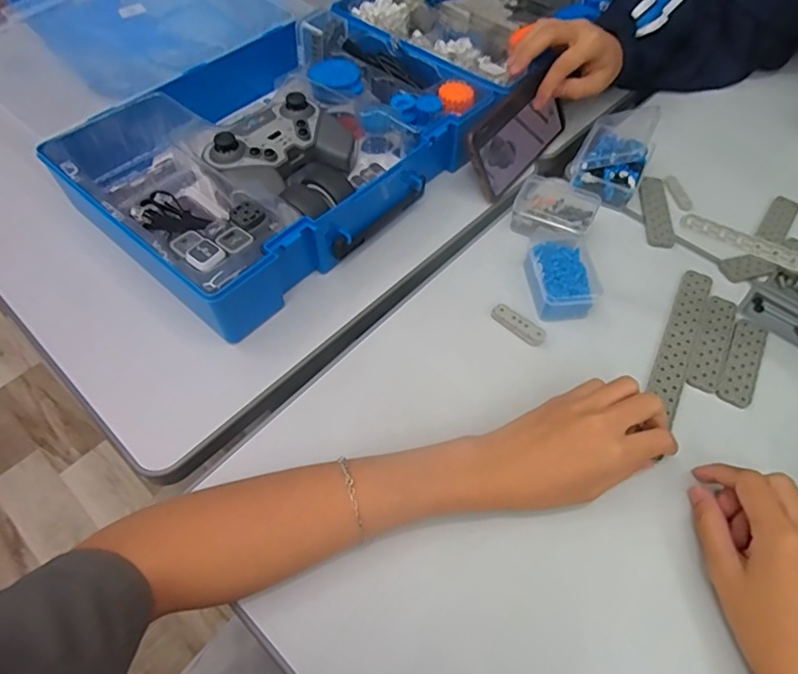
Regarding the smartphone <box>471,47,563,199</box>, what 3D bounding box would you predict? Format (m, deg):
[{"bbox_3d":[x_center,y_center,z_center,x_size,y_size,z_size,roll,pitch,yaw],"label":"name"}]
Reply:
[{"bbox_3d":[0.127,-0.215,0.547,0.012,0.079,0.159,10,51,46],"label":"smartphone"}]

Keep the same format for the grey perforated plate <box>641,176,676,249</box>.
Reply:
[{"bbox_3d":[0.265,-0.130,0.536,0.027,0.005,0.099,8,56,3],"label":"grey perforated plate"}]

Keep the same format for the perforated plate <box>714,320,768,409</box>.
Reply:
[{"bbox_3d":[0.290,0.021,0.439,0.026,0.007,0.086,28,60,16],"label":"perforated plate"}]

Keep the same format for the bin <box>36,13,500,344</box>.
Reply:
[{"bbox_3d":[-0.121,-0.194,0.524,0.281,0.072,0.359,38,63,21],"label":"bin"}]

